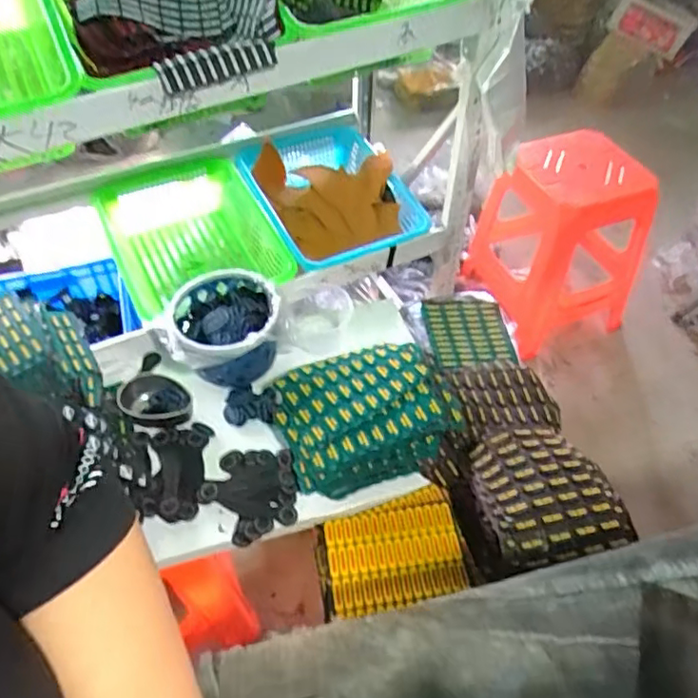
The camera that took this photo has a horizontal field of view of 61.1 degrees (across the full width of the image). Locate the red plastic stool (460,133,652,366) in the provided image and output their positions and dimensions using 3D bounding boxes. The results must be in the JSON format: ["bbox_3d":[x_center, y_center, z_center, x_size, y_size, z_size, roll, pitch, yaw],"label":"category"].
[{"bbox_3d":[0.550,-0.305,1.557,0.357,0.484,0.357,-16,52,-14],"label":"red plastic stool"}]

